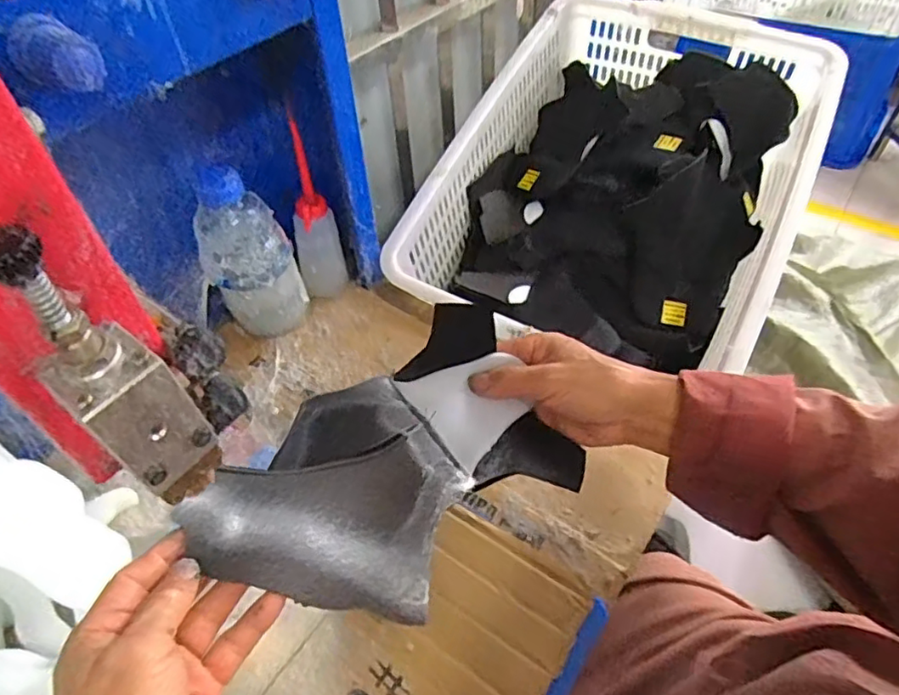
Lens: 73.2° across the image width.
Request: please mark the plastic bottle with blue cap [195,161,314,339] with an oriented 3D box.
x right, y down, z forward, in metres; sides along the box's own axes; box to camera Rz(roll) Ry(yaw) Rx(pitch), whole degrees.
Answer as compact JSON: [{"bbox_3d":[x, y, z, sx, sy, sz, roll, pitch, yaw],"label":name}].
[{"bbox_3d":[-0.203,-0.097,0.615,0.088,0.167,0.085,-17,51,-12],"label":"plastic bottle with blue cap"}]

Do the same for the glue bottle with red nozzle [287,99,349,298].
[{"bbox_3d":[-0.144,-0.134,0.639,0.048,0.170,0.052,-13,50,-9],"label":"glue bottle with red nozzle"}]

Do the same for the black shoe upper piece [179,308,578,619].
[{"bbox_3d":[-0.042,0.071,0.402,0.239,0.052,0.161,-29,55,-21],"label":"black shoe upper piece"}]

